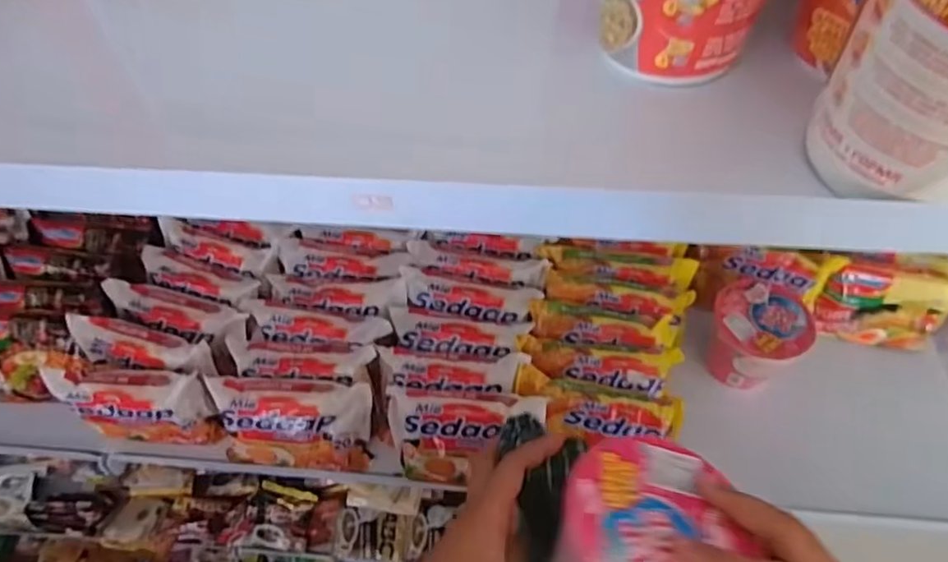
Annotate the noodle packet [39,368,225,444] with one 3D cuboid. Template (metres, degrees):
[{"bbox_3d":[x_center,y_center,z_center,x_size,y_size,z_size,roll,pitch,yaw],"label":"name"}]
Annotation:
[{"bbox_3d":[-0.324,0.122,0.592,0.139,0.090,0.041,5,54,6],"label":"noodle packet"}]

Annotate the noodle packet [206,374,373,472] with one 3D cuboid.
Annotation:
[{"bbox_3d":[-0.170,0.140,0.576,0.144,0.099,0.034,1,19,0],"label":"noodle packet"}]

